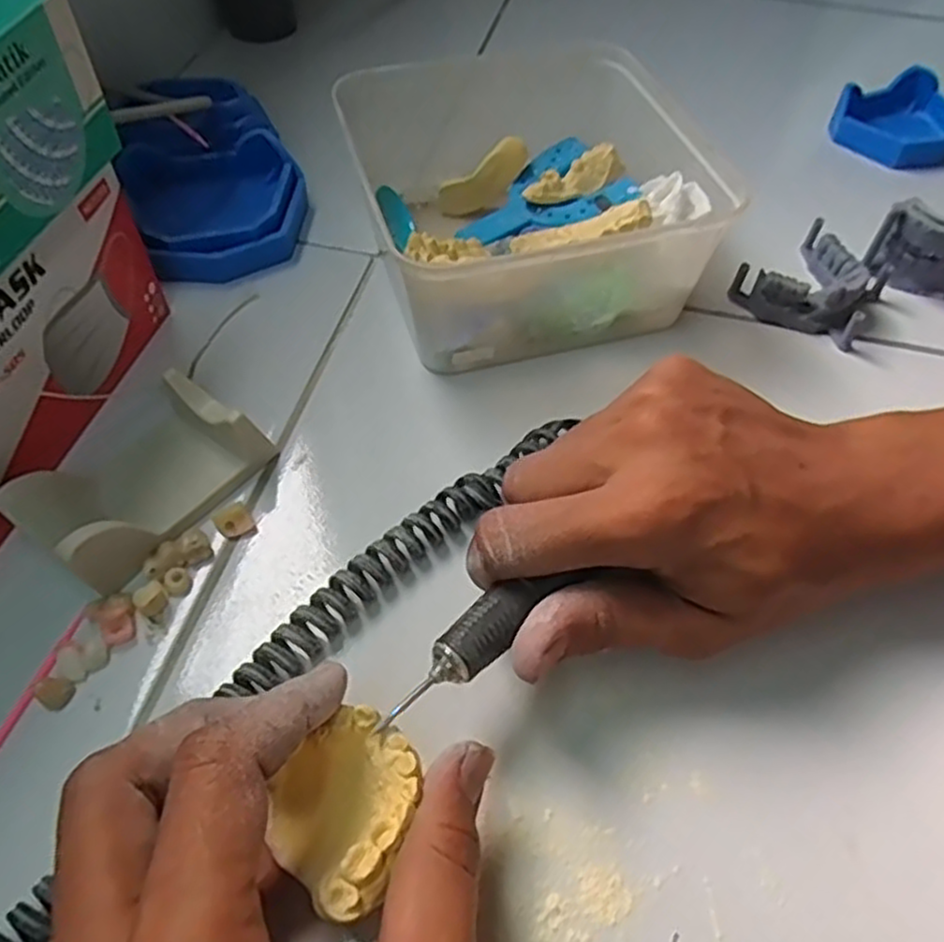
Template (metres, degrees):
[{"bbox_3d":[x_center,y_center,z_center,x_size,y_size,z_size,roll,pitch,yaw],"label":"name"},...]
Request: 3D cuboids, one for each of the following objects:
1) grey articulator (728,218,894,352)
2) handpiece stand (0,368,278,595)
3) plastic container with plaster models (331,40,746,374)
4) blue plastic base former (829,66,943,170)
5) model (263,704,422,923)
[{"bbox_3d":[0.182,-0.101,0.387,0.062,0.026,0.071,35,60,23],"label":"grey articulator"},{"bbox_3d":[-0.130,0.001,0.294,0.049,0.029,0.087,31,58,20],"label":"handpiece stand"},{"bbox_3d":[0.025,-0.133,0.368,0.157,0.059,0.153,-13,55,-11],"label":"plastic container with plaster models"},{"bbox_3d":[0.280,-0.229,0.482,0.074,0.029,0.078,31,58,20],"label":"blue plastic base former"},{"bbox_3d":[-0.034,0.095,0.209,0.042,0.018,0.043,40,62,21],"label":"model"}]

